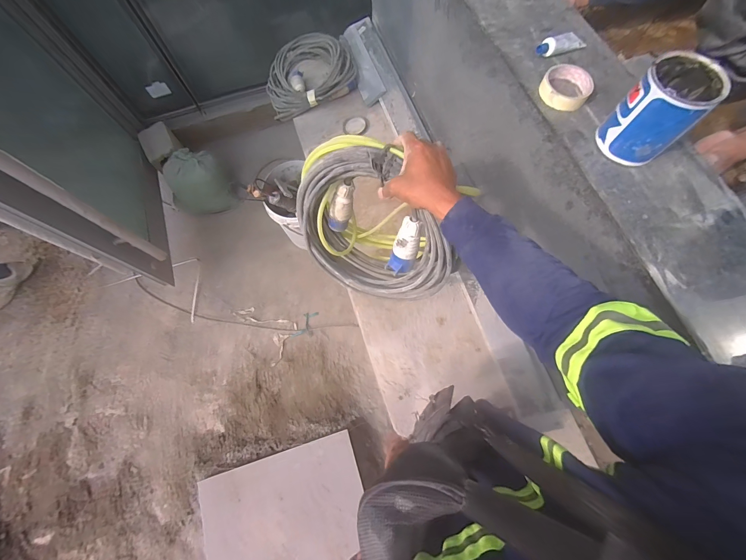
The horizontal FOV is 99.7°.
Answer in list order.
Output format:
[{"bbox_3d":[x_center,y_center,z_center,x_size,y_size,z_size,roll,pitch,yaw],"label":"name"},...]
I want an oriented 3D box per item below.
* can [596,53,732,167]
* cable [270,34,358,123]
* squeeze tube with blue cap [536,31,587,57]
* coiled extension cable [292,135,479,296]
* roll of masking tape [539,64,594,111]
[{"bbox_3d":[0.437,-0.258,0.487,0.107,0.120,0.095,-43,74,-11],"label":"can"},{"bbox_3d":[-0.240,-0.814,1.237,0.365,0.090,0.365,-3,72,20],"label":"cable"},{"bbox_3d":[0.365,-0.456,0.607,0.102,0.026,0.031,-24,71,-5],"label":"squeeze tube with blue cap"},{"bbox_3d":[0.005,-0.112,0.656,0.303,0.357,0.146,6,45,28],"label":"coiled extension cable"},{"bbox_3d":[0.348,-0.348,0.571,0.083,0.025,0.093,32,76,13],"label":"roll of masking tape"}]

